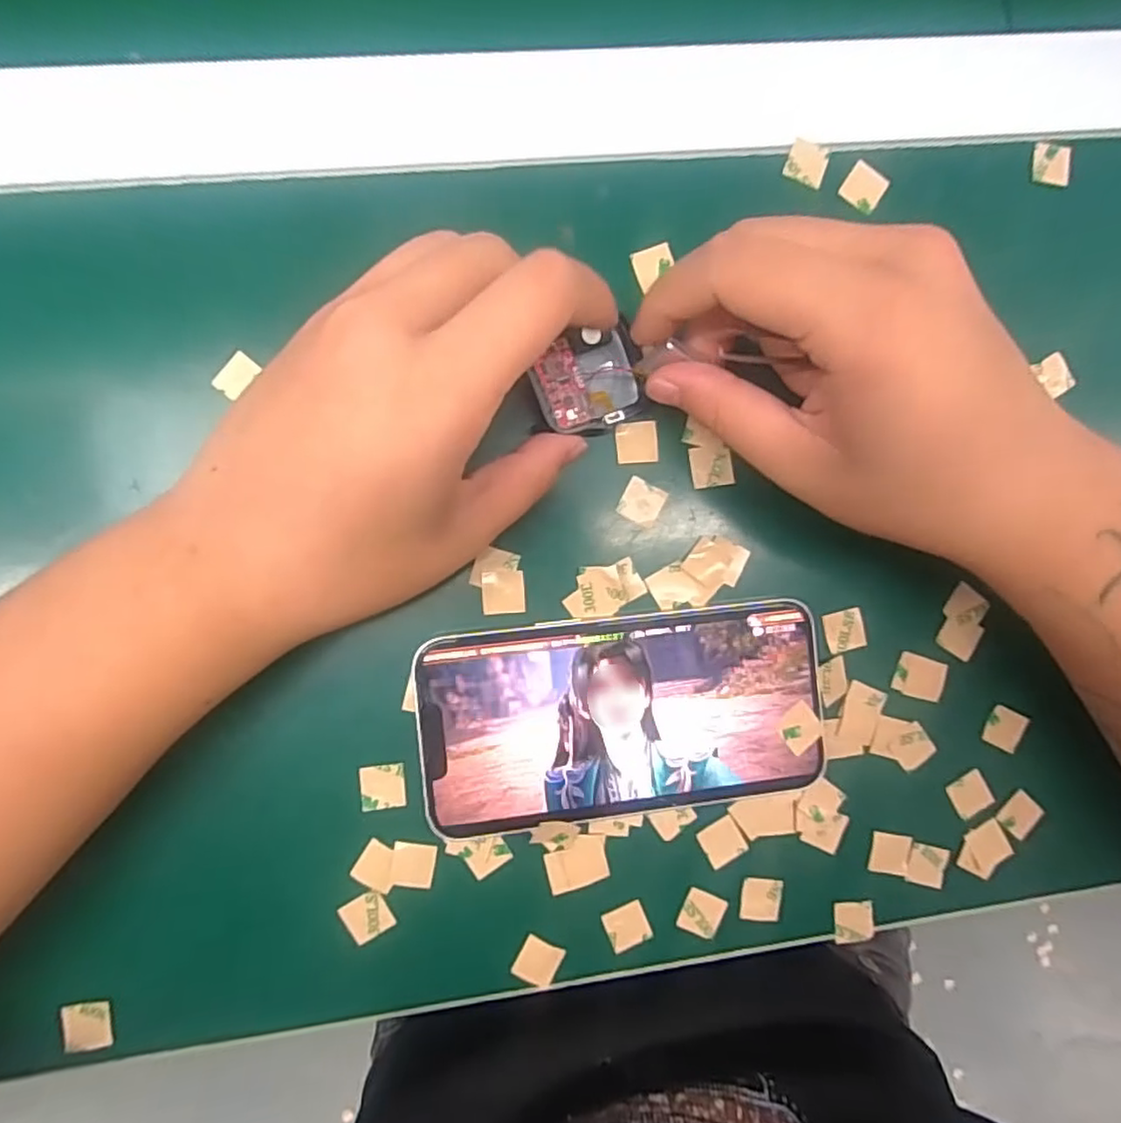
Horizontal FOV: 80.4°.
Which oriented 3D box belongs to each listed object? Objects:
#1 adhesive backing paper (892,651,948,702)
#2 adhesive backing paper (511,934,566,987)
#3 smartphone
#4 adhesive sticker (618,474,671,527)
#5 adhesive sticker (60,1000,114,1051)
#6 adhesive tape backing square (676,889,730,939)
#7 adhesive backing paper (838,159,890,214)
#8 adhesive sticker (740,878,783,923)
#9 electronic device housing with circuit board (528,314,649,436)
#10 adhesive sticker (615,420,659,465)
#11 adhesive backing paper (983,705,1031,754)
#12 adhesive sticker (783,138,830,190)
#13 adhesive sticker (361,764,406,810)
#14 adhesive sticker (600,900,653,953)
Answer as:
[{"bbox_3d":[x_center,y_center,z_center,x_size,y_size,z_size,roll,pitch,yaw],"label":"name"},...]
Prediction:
[{"bbox_3d":[0.139,0.045,0.256,0.020,0.004,0.016,17,93,-4],"label":"adhesive backing paper"},{"bbox_3d":[-0.008,0.146,0.241,0.015,0.004,0.014,27,82,-3],"label":"adhesive backing paper"},{"bbox_3d":[0.023,0.055,0.240,0.142,0.009,0.070,-6,90,-6],"label":"smartphone"},{"bbox_3d":[0.030,-0.022,0.244,0.015,0.004,0.015,27,84,-2],"label":"adhesive sticker"},{"bbox_3d":[-0.161,0.158,0.226,0.015,0.004,0.015,-7,90,-6],"label":"adhesive sticker"},{"bbox_3d":[0.053,0.131,0.248,0.016,0.004,0.015,24,84,-2],"label":"adhesive tape backing square"},{"bbox_3d":[0.116,-0.143,0.253,0.015,0.004,0.015,32,92,-4],"label":"adhesive backing paper"},{"bbox_3d":[0.076,0.128,0.250,0.015,0.004,0.016,7,87,-3],"label":"adhesive sticker"},{"bbox_3d":[0.010,-0.063,0.236,0.043,0.013,0.033,-18,92,-6],"label":"electronic device housing with circuit board"},{"bbox_3d":[0.028,-0.044,0.245,0.016,0.004,0.015,-5,89,-8],"label":"adhesive sticker"},{"bbox_3d":[0.174,0.065,0.259,0.014,0.004,0.016,23,95,0],"label":"adhesive backing paper"},{"bbox_3d":[0.094,-0.151,0.251,0.015,0.004,0.015,18,96,-7],"label":"adhesive sticker"},{"bbox_3d":[-0.063,0.080,0.234,0.015,0.004,0.015,-5,90,-6],"label":"adhesive sticker"},{"bbox_3d":[0.025,0.135,0.244,0.016,0.004,0.016,-21,92,-6],"label":"adhesive sticker"}]

